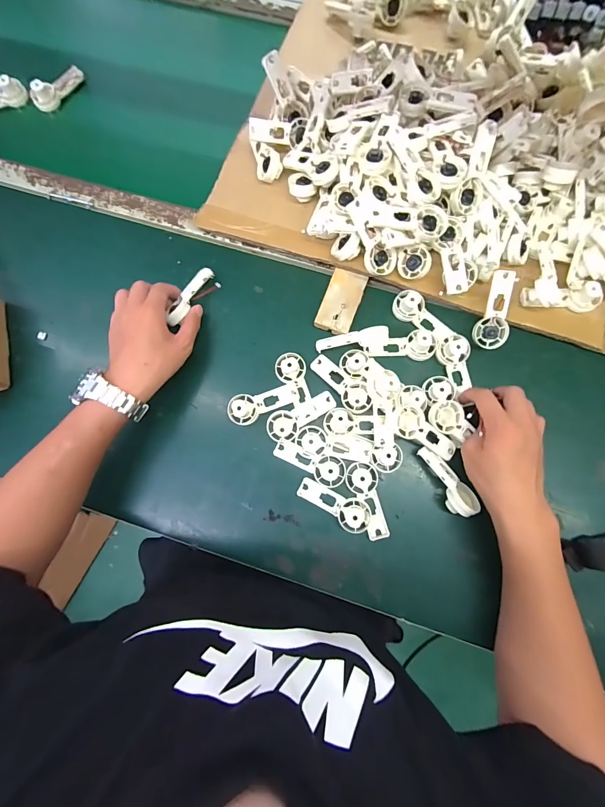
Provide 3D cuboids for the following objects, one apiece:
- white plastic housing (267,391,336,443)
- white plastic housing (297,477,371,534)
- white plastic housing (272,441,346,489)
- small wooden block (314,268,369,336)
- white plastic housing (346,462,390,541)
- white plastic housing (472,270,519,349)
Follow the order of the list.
[{"bbox_3d":[0.000,0.018,0.423,0.090,0.019,0.038,-24,79,-4],"label":"white plastic housing"},{"bbox_3d":[0.040,0.122,0.403,0.095,0.019,0.038,30,80,7],"label":"white plastic housing"},{"bbox_3d":[0.008,0.076,0.415,0.091,0.015,0.037,18,79,5],"label":"white plastic housing"},{"bbox_3d":[0.053,-0.137,0.449,0.048,0.013,0.087,20,79,5],"label":"small wooden block"},{"bbox_3d":[0.080,0.120,0.407,0.035,0.016,0.092,-13,78,-2],"label":"white plastic housing"},{"bbox_3d":[0.244,-0.116,0.416,0.037,0.014,0.093,6,109,2],"label":"white plastic housing"}]

